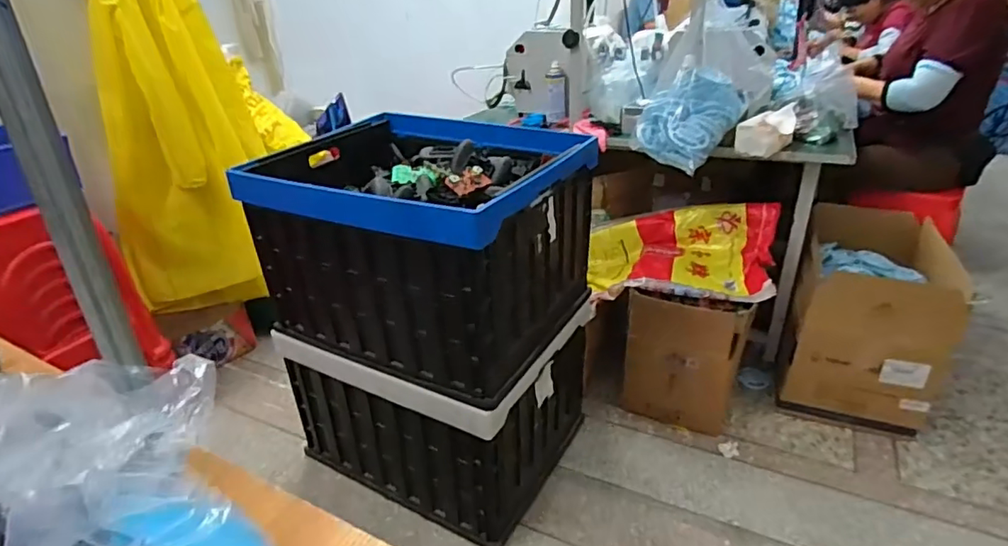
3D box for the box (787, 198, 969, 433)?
[{"bbox_3d":[1.066,0.121,1.600,0.370,0.401,0.443,15,33,28],"label":"box"}]

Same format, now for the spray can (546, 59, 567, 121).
[{"bbox_3d":[0.169,-0.575,1.760,0.068,0.170,0.070,-1,29,2],"label":"spray can"}]

